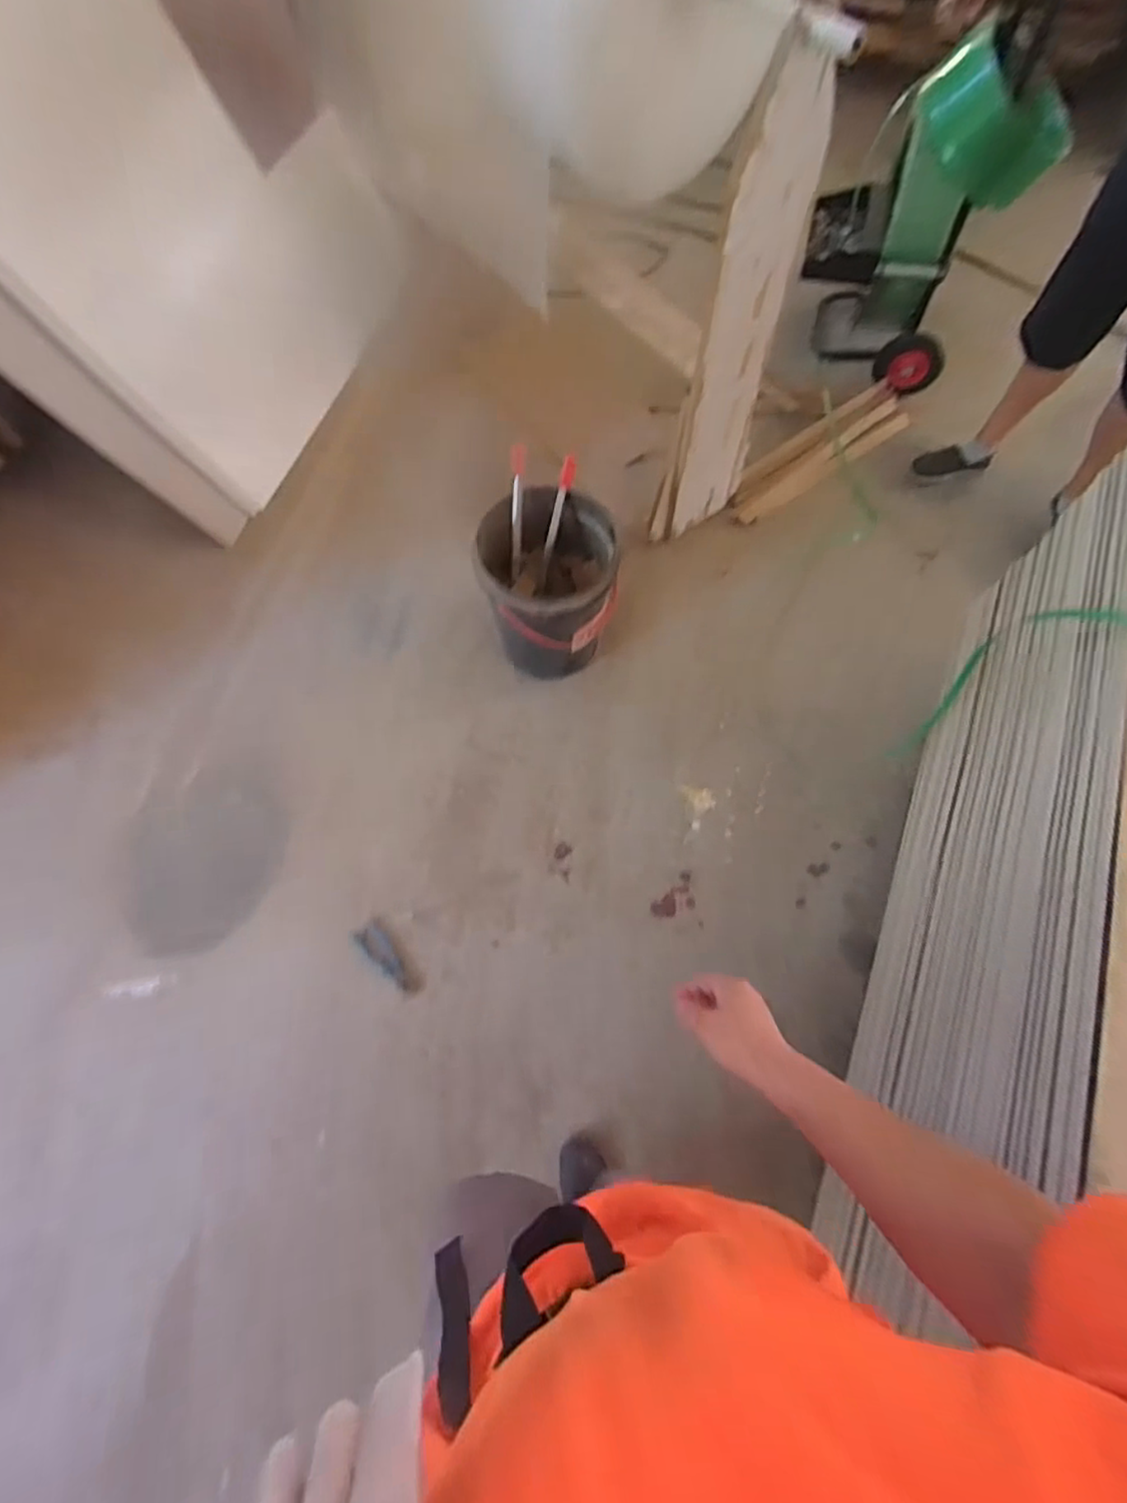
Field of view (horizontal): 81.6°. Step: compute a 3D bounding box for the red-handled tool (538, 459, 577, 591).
[{"bbox_3d":[-0.020,-0.537,1.561,0.031,0.313,0.035,22,32,8],"label":"red-handled tool"}]

